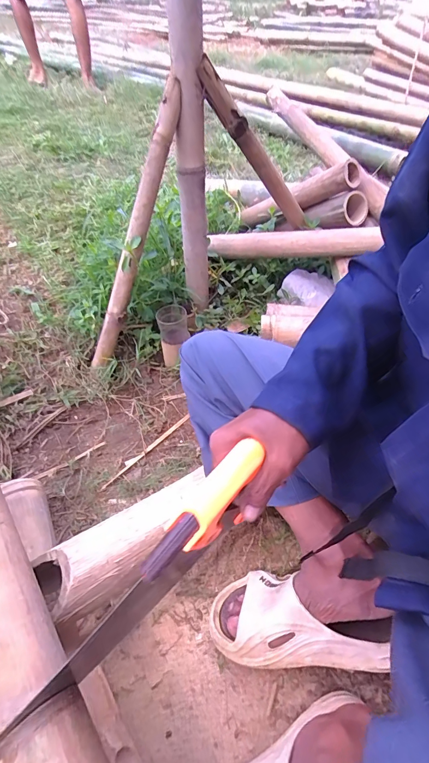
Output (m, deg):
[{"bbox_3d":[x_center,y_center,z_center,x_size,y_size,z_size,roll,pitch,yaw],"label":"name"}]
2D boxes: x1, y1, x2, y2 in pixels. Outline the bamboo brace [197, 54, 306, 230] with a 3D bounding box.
[{"bbox_3d":[0.096,-0.457,0.738,0.041,0.410,0.031,-47,52,15],"label":"bamboo brace"}]

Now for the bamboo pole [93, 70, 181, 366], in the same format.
[{"bbox_3d":[-0.160,-0.272,0.708,0.034,0.534,0.049,38,28,29],"label":"bamboo pole"}]

